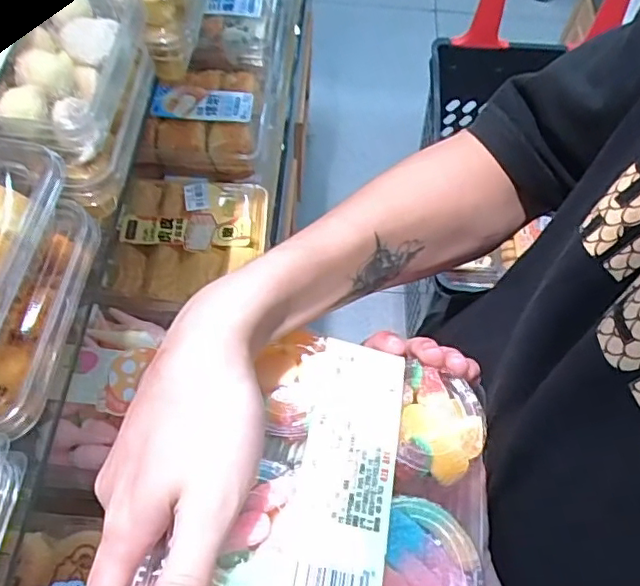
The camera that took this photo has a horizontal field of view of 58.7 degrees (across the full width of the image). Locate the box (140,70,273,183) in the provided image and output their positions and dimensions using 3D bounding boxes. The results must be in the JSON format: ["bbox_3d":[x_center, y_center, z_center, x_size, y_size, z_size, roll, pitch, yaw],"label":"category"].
[{"bbox_3d":[-0.161,-0.252,0.825,0.166,0.064,0.193,2,60,-2],"label":"box"}]

